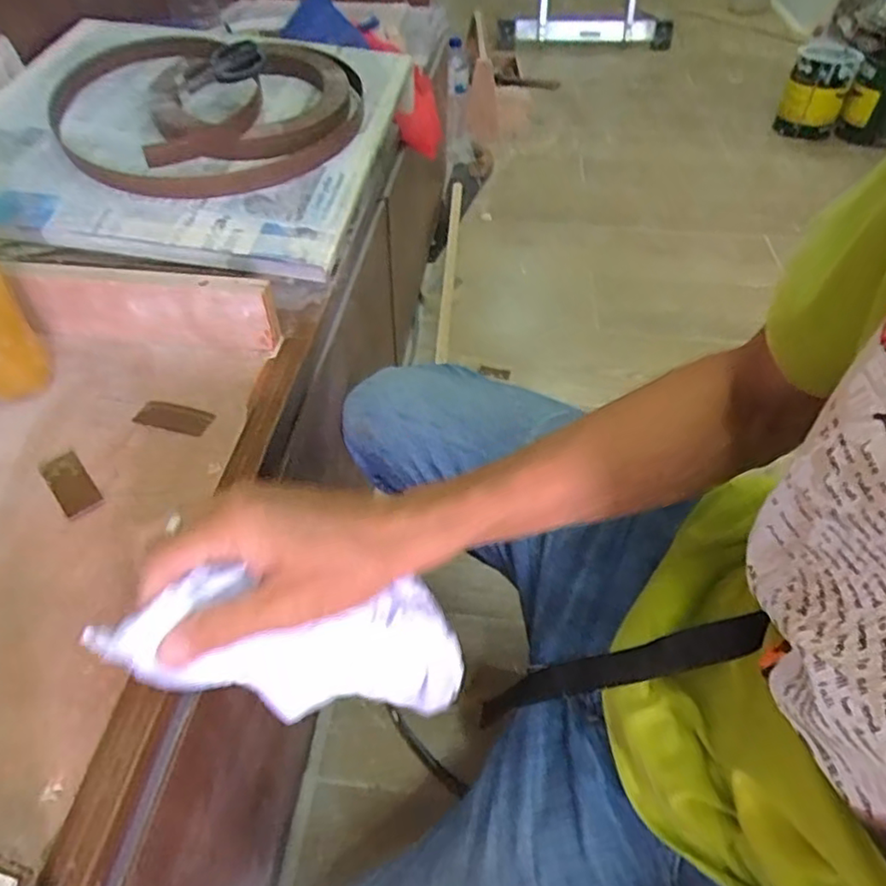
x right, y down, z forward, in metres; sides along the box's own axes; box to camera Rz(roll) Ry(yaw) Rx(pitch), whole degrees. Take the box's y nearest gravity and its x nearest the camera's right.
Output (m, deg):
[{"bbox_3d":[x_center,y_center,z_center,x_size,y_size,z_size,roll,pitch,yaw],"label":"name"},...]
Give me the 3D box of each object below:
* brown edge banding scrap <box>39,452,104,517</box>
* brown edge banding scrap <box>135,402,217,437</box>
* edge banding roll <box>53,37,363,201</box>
[{"bbox_3d":[-0.238,0.025,0.403,0.022,0.005,0.055,-32,55,-28],"label":"brown edge banding scrap"},{"bbox_3d":[-0.190,-0.019,0.447,0.053,0.004,0.022,12,47,8],"label":"brown edge banding scrap"},{"bbox_3d":[-0.247,-0.374,0.671,0.291,0.059,0.366,-18,49,-17],"label":"edge banding roll"}]

